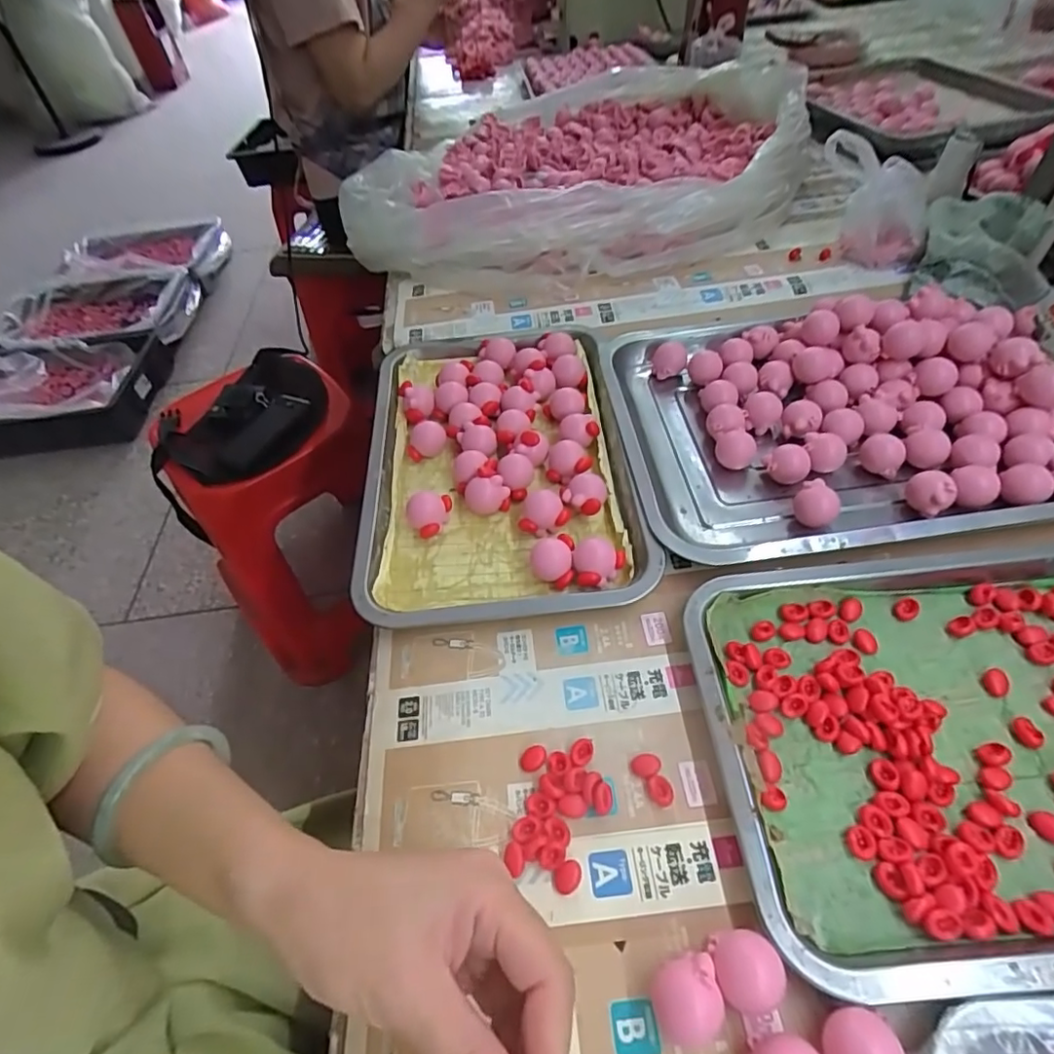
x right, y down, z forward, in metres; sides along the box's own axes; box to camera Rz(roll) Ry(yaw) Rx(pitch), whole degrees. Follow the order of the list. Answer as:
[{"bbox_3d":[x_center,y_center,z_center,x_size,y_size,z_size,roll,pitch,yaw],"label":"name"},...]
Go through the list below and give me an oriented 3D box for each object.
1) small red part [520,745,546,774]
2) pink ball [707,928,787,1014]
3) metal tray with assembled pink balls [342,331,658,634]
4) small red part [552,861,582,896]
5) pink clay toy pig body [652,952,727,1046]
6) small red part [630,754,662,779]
[{"bbox_3d":[0.003,0.131,0.328,0.016,0.004,0.012,-27,53,-15],"label":"small red part"},{"bbox_3d":[0.096,0.195,0.255,0.029,0.022,0.028,-3,51,4],"label":"pink ball"},{"bbox_3d":[-0.027,-0.061,0.474,0.208,0.028,0.313,-7,51,1],"label":"metal tray with assembled pink balls"},{"bbox_3d":[0.020,0.175,0.289,0.013,0.006,0.016,31,60,27],"label":"small red part"},{"bbox_3d":[0.068,0.203,0.248,0.027,0.027,0.028,-13,51,-4],"label":"pink clay toy pig body"},{"bbox_3d":[0.066,0.133,0.321,0.016,0.005,0.012,-4,51,3],"label":"small red part"}]

